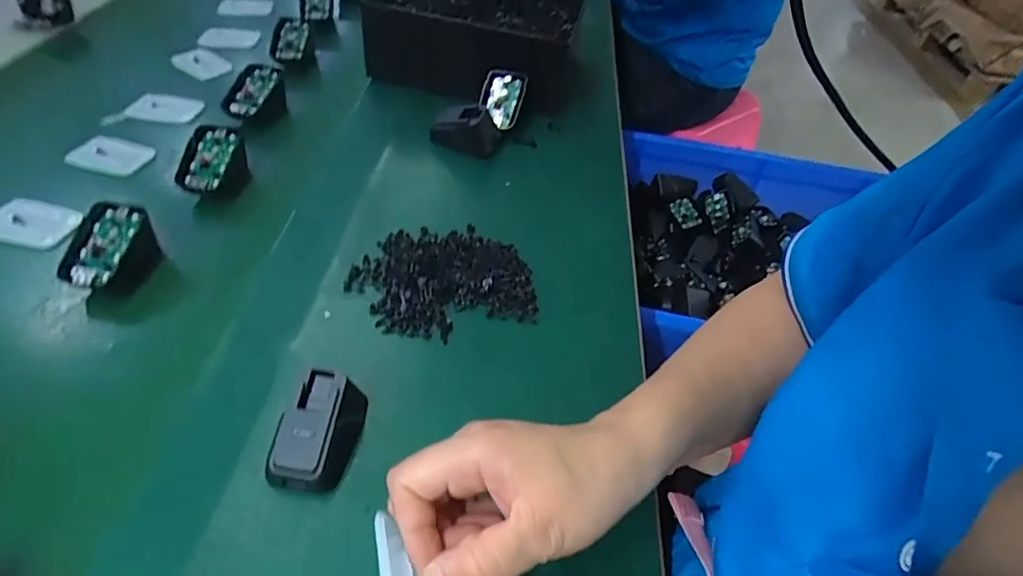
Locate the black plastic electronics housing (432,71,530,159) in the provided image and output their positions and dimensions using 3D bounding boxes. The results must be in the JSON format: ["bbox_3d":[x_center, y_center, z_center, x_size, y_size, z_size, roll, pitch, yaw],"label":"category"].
[{"bbox_3d":[-0.033,-0.191,0.606,0.070,0.053,0.112,20,48,13],"label":"black plastic electronics housing"}]

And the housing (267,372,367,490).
[{"bbox_3d":[-0.113,0.083,0.326,0.042,0.033,0.063,10,46,4],"label":"housing"}]

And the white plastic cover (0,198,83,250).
[{"bbox_3d":[-0.394,-0.053,0.458,0.068,0.010,0.042,7,46,1],"label":"white plastic cover"}]

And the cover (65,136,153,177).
[{"bbox_3d":[-0.381,-0.130,0.532,0.064,0.010,0.051,16,47,10],"label":"cover"}]

